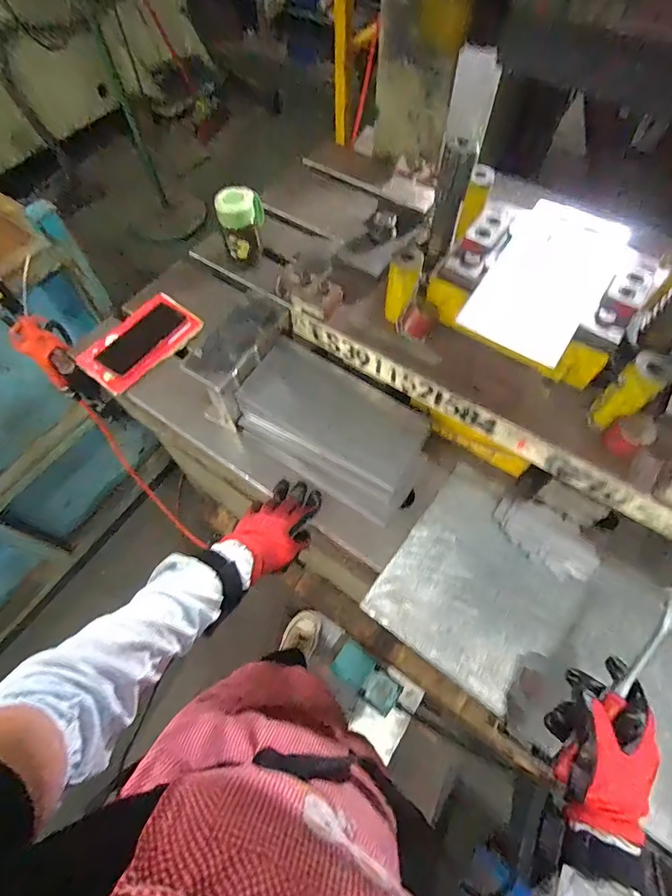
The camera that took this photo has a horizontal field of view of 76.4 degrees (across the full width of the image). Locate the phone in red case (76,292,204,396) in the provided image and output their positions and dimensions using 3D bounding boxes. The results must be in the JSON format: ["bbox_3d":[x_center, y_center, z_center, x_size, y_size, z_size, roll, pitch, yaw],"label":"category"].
[{"bbox_3d":[-0.339,-0.186,0.746,0.115,0.024,0.197,38,69,18],"label":"phone in red case"}]

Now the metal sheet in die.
[{"bbox_3d":[0.266,-0.216,0.526,0.136,0.011,0.268,31,69,14],"label":"metal sheet in die"}]

